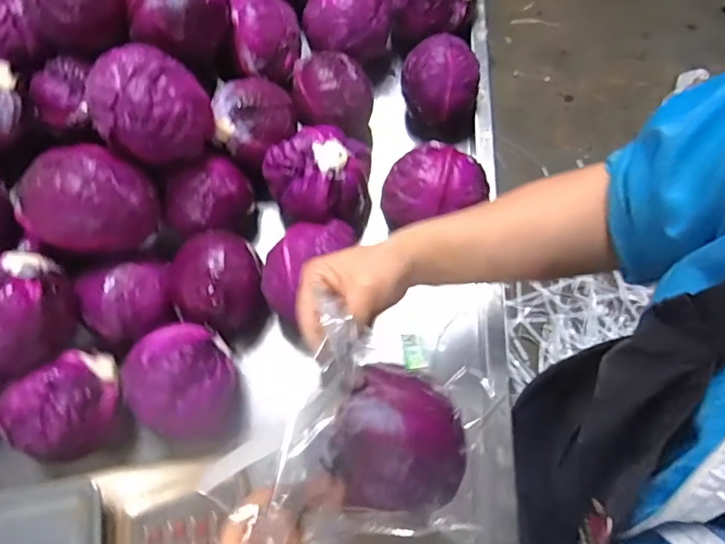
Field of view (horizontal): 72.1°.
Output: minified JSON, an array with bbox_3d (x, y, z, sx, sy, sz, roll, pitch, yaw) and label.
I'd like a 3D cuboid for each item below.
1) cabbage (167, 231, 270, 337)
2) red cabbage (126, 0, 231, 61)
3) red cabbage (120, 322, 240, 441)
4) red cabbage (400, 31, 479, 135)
[{"bbox_3d":[-0.148,0.014,0.523,0.086,0.086,0.092,0,71,1],"label":"cabbage"},{"bbox_3d":[-0.189,-0.278,0.519,0.099,0.080,0.093,-10,71,-2],"label":"red cabbage"},{"bbox_3d":[-0.171,0.104,0.482,0.102,0.090,0.100,12,71,6],"label":"red cabbage"},{"bbox_3d":[0.092,-0.225,0.597,0.087,0.087,0.080,7,71,4],"label":"red cabbage"}]

